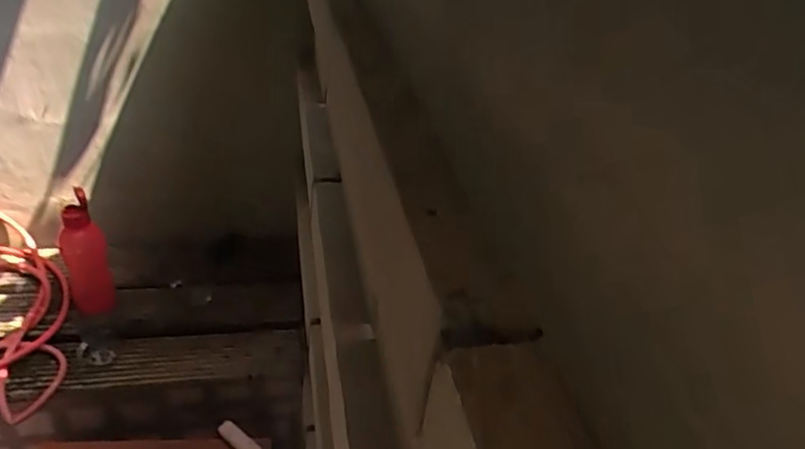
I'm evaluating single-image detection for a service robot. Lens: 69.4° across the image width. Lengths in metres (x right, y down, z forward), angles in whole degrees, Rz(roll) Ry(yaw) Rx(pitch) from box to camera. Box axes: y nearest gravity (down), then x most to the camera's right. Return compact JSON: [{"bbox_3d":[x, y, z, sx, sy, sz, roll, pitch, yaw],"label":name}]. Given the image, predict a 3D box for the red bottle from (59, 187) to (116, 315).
[{"bbox_3d":[-0.685,0.078,1.260,0.083,0.281,0.078,-18,40,-33],"label":"red bottle"}]

